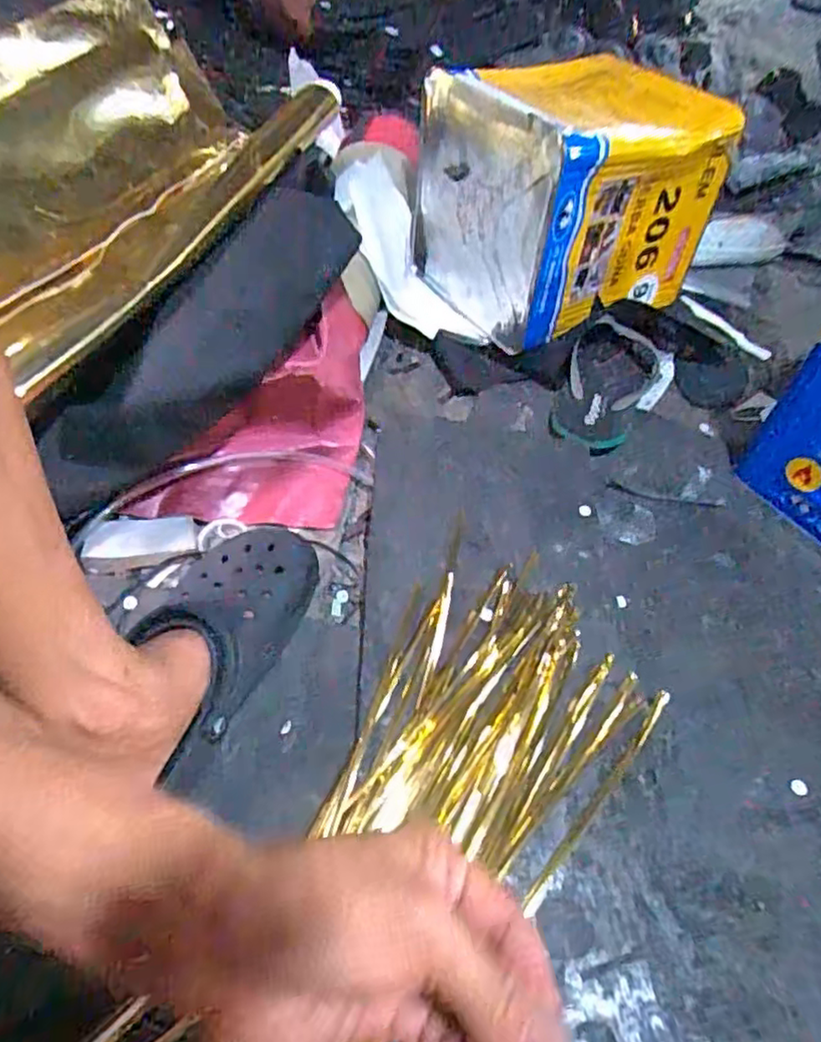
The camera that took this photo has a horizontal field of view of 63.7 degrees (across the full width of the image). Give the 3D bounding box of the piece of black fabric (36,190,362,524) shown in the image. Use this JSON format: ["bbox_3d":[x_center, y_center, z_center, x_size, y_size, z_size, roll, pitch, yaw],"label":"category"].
[{"bbox_3d":[-0.200,-0.161,0.645,0.385,0.121,0.048,-46,36,-2],"label":"piece of black fabric"}]

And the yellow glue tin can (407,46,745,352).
[{"bbox_3d":[0.176,-0.390,0.804,0.267,0.244,0.267,-25,58,-23],"label":"yellow glue tin can"}]

